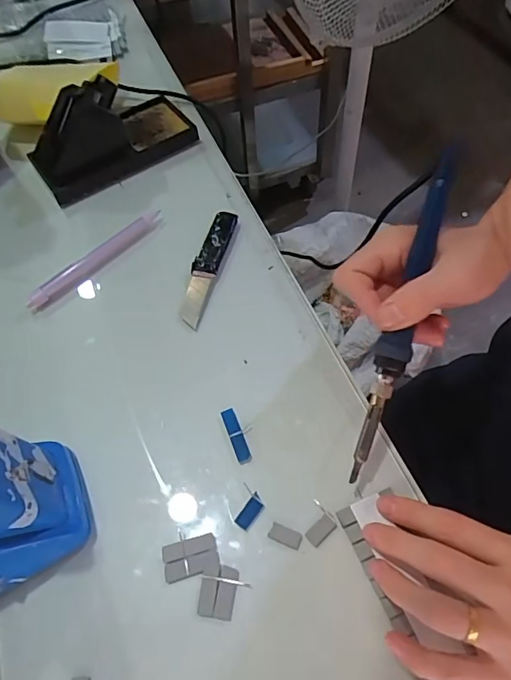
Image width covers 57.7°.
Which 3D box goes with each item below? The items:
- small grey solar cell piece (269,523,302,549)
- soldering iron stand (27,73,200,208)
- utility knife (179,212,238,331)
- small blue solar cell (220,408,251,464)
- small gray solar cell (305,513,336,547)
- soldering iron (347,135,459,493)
[{"bbox_3d":[0.019,0.121,0.285,0.020,0.004,0.010,19,62,14],"label":"small grey solar cell piece"},{"bbox_3d":[-0.148,-0.213,0.457,0.160,0.072,0.079,-35,63,-17],"label":"soldering iron stand"},{"bbox_3d":[-0.041,-0.064,0.395,0.025,0.014,0.114,10,60,9],"label":"utility knife"},{"bbox_3d":[-0.013,0.065,0.319,0.010,0.004,0.040,-19,60,-8],"label":"small blue solar cell"},{"bbox_3d":[0.040,0.117,0.285,0.019,0.004,0.011,-37,64,-17],"label":"small gray solar cell"},{"bbox_3d":[0.090,-0.016,0.283,0.019,0.016,0.205,16,86,13],"label":"soldering iron"}]

